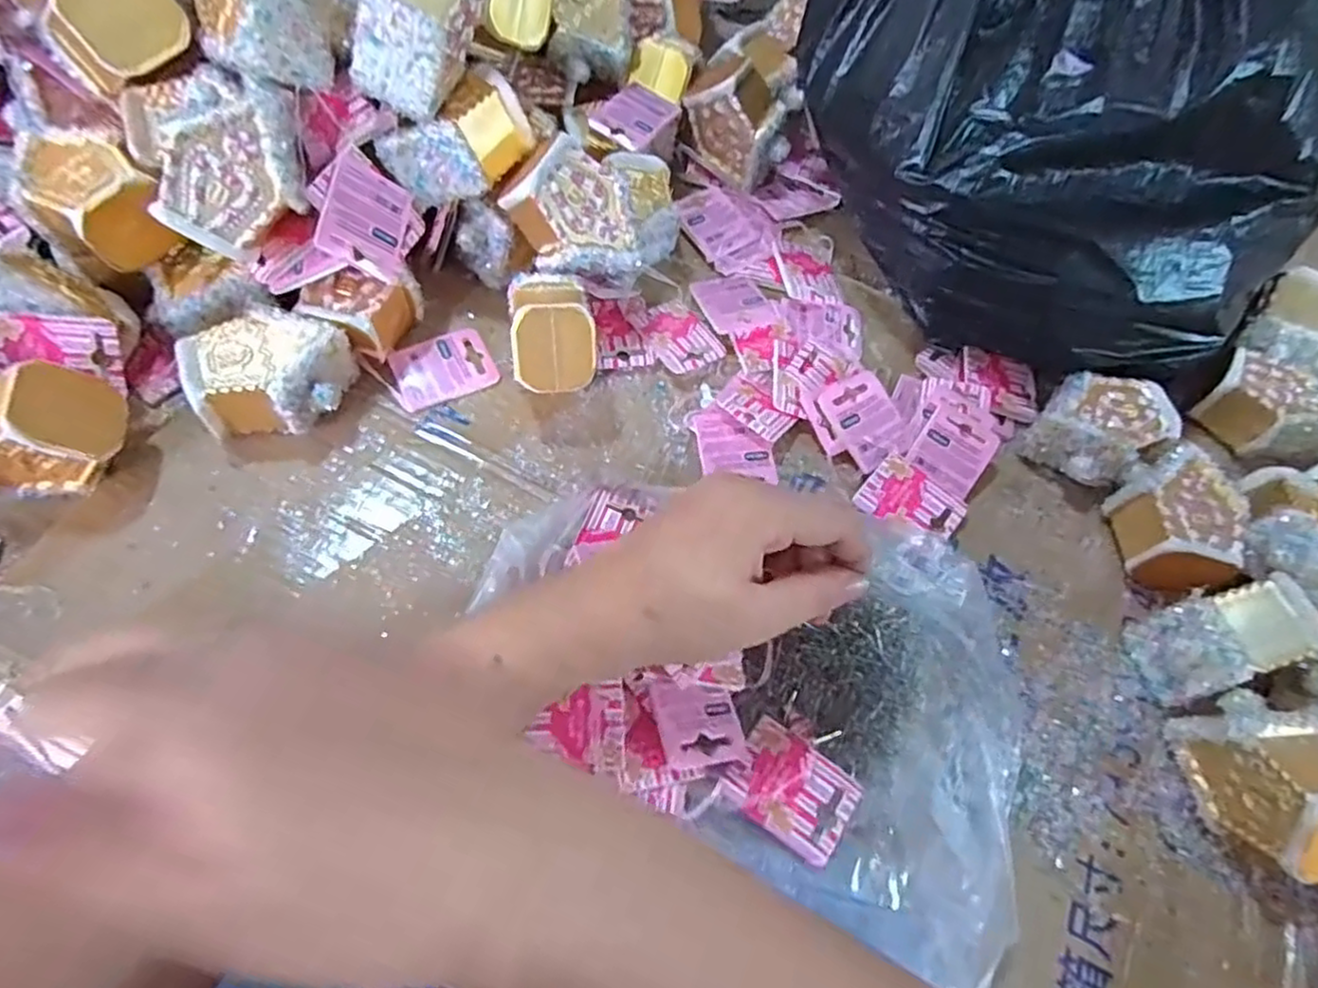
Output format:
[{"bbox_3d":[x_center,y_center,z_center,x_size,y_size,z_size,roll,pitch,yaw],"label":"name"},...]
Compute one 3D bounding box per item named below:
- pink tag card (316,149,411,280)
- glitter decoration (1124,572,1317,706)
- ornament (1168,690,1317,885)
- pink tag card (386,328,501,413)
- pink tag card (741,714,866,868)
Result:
[{"bbox_3d":[-0.170,-0.161,0.410,0.011,0.045,0.057,8,82,44],"label":"pink tag card"},{"bbox_3d":[0.311,0.081,0.390,0.084,0.055,0.050,-28,57,17],"label":"glitter decoration"},{"bbox_3d":[0.310,0.146,0.355,0.041,0.075,0.083,-2,62,-10],"label":"ornament"},{"bbox_3d":[-0.139,-0.081,0.455,0.064,0.004,0.045,-24,77,-20],"label":"pink tag card"},{"bbox_3d":[0.066,0.145,0.346,0.058,0.006,0.045,35,63,10],"label":"pink tag card"}]

